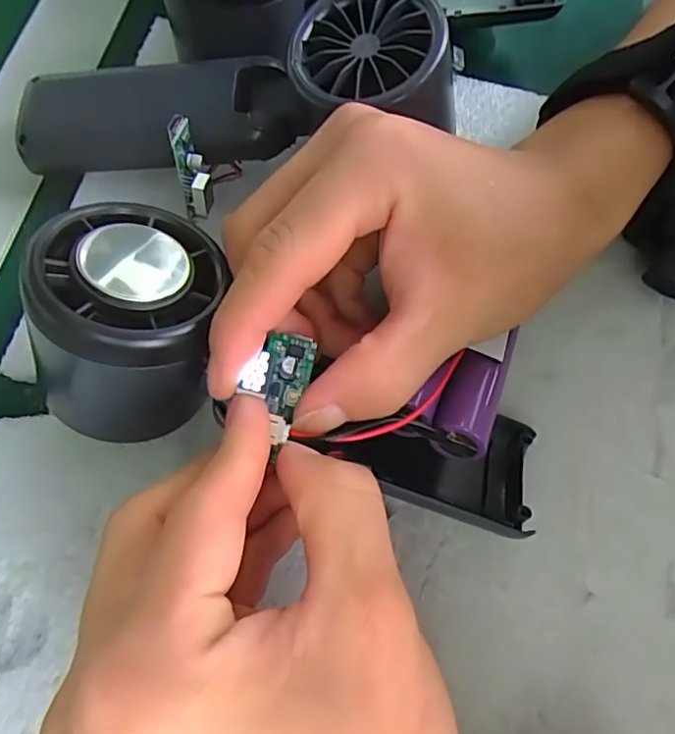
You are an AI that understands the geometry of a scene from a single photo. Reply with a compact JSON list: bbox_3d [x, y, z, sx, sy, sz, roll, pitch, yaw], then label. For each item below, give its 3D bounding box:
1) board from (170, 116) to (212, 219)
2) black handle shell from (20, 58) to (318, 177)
[{"bbox_3d":[-0.051,-0.070,0.204,0.010,0.009,0.033,-15,104,-8],"label":"board"},{"bbox_3d":[-0.069,-0.097,0.225,0.115,0.016,0.039,1,68,11],"label":"black handle shell"}]

